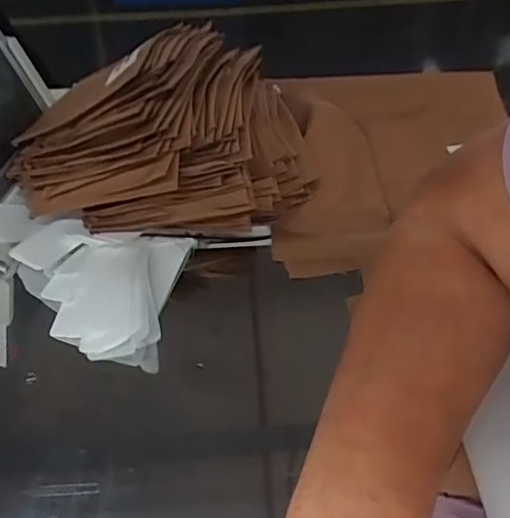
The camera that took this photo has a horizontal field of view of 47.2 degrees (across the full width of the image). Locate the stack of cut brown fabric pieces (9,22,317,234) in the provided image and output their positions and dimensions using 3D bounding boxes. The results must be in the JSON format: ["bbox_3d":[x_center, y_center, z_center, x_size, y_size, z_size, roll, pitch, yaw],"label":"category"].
[{"bbox_3d":[-0.085,-0.134,0.542,0.265,0.110,0.218,-9,46,-11],"label":"stack of cut brown fabric pieces"}]

